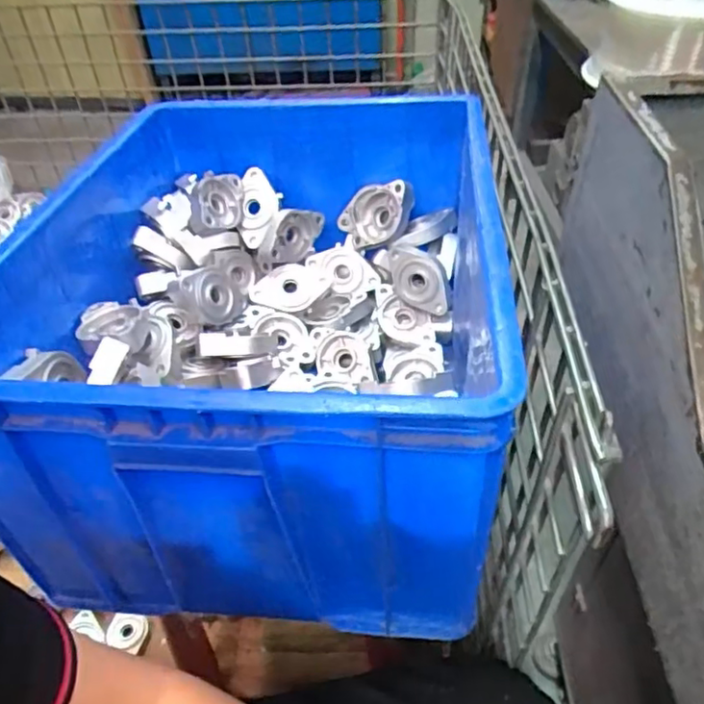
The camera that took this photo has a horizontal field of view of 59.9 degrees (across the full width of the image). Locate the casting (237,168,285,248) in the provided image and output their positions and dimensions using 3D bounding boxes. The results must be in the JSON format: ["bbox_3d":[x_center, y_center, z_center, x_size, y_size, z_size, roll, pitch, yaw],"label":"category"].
[{"bbox_3d":[-0.116,-0.179,0.762,0.049,0.022,0.095,4,87,7],"label":"casting"}]

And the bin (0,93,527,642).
[{"bbox_3d":[-0.078,-0.046,0.621,0.406,0.269,0.519,4,44,6],"label":"bin"}]

